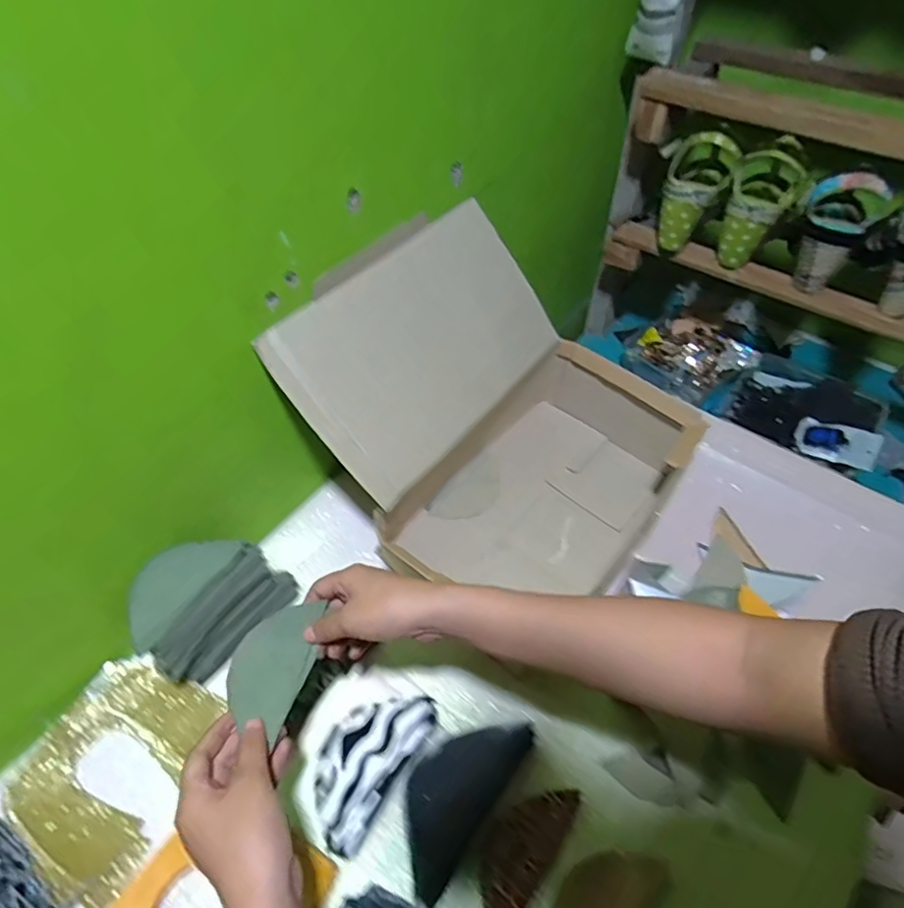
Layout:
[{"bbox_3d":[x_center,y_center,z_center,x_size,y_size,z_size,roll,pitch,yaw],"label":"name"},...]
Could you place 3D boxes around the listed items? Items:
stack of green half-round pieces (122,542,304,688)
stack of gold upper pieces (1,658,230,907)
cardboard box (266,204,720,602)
[{"bbox_3d":[-0.227,0.139,0.533,0.070,0.098,0.135,34,58,24],"label":"stack of green half-round pieces"},{"bbox_3d":[-0.295,0.269,0.484,0.128,0.027,0.159,16,52,13],"label":"stack of gold upper pieces"},{"bbox_3d":[0.052,-0.028,0.586,0.340,0.262,0.336,31,57,23],"label":"cardboard box"}]

